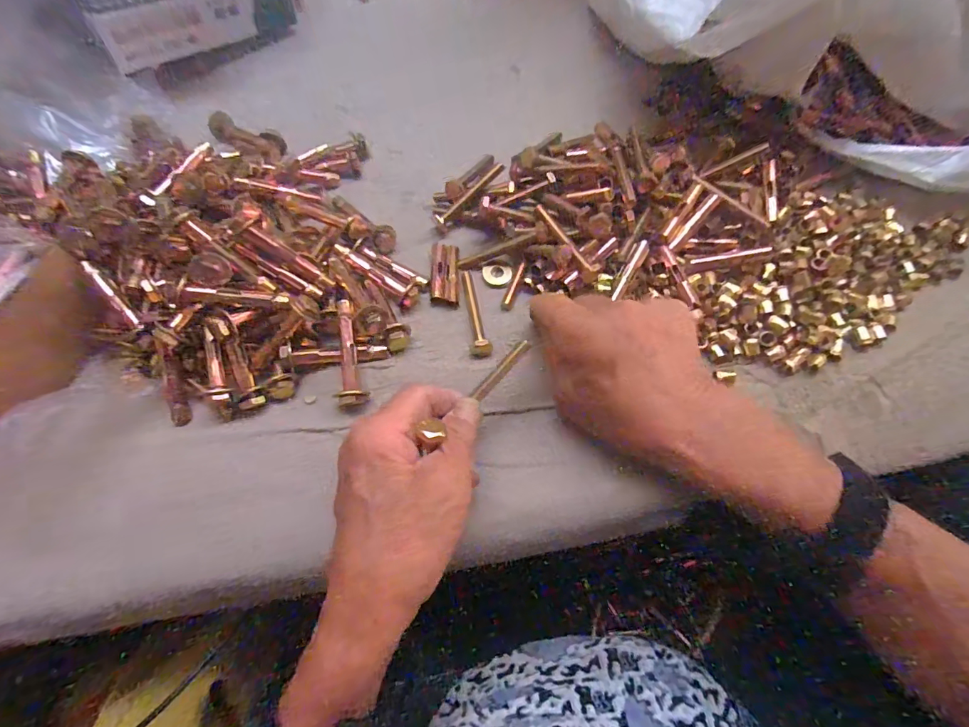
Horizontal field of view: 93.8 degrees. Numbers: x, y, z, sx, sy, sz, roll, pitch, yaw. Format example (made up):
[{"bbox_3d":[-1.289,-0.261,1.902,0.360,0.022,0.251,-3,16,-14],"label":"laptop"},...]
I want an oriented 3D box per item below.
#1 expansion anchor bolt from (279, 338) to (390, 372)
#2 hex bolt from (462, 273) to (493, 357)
[{"bbox_3d":[-0.092,-0.006,0.280,0.063,0.018,0.016,-4,65,-13],"label":"expansion anchor bolt"},{"bbox_3d":[-0.008,-0.034,0.300,0.013,0.010,0.069,-12,64,-2],"label":"hex bolt"}]

